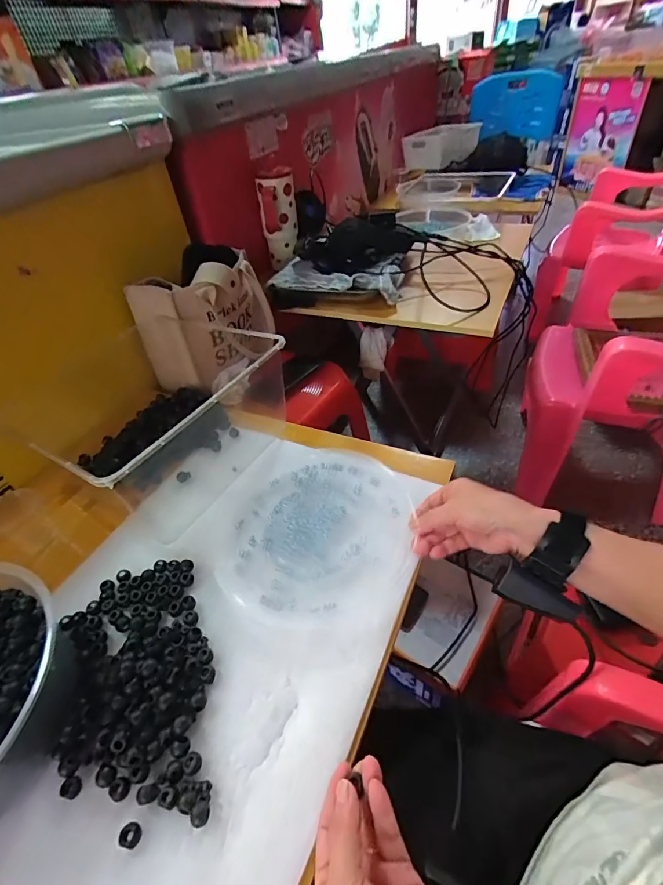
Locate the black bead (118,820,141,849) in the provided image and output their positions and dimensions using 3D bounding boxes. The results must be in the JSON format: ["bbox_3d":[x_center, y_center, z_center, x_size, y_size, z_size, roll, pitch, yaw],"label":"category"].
[{"bbox_3d":[-0.167,0.325,0.340,0.015,0.011,0.015,4,44,12],"label":"black bead"}]

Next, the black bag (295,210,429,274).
[{"bbox_3d":[0.068,-0.501,1.020,0.311,0.097,0.135,-7,43,0],"label":"black bag"}]

